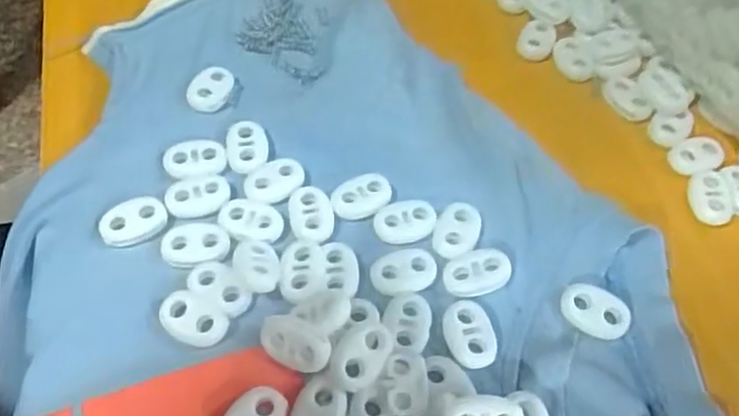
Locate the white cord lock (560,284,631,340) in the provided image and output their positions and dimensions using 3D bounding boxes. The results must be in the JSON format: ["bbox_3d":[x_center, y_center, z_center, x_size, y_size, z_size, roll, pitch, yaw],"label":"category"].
[{"bbox_3d":[0.073,0.033,0.217,0.022,0.006,0.013,24,59,13],"label":"white cord lock"}]

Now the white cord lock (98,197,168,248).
[{"bbox_3d":[-0.080,0.004,0.228,0.022,0.004,0.015,-25,61,-18],"label":"white cord lock"}]

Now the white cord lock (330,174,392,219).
[{"bbox_3d":[-0.003,-0.004,0.240,0.022,0.005,0.014,-17,59,-14],"label":"white cord lock"}]

